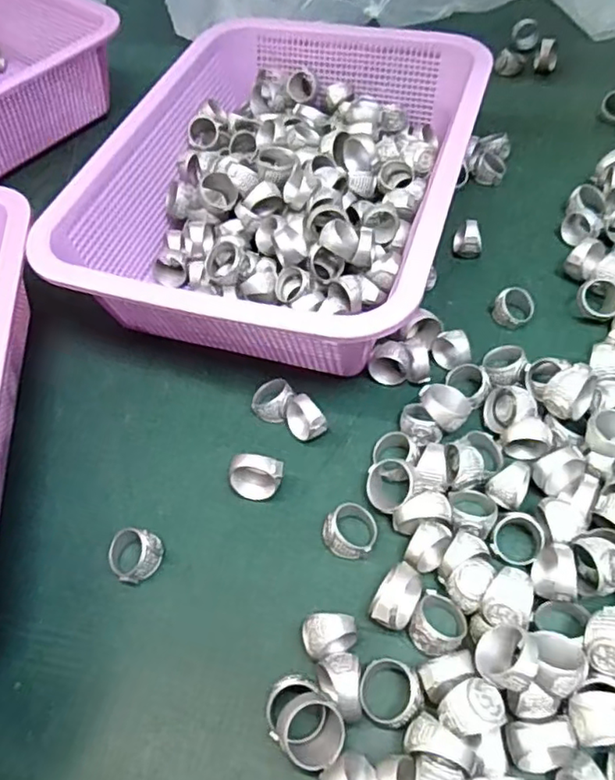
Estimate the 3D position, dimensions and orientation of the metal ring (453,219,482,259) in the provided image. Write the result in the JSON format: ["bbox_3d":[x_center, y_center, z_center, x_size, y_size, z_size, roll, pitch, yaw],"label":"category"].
[{"bbox_3d":[0.111,-0.103,0.426,0.018,0.024,0.018,-2,54,3],"label":"metal ring"}]

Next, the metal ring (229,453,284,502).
[{"bbox_3d":[-0.026,0.047,0.326,0.027,0.022,0.017,11,56,12],"label":"metal ring"}]

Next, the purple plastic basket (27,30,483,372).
[{"bbox_3d":[-0.010,-0.146,0.429,0.222,0.077,0.293,13,56,13],"label":"purple plastic basket"}]

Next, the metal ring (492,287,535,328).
[{"bbox_3d":[0.129,-0.051,0.389,0.022,0.019,0.019,22,59,19],"label":"metal ring"}]

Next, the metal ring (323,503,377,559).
[{"bbox_3d":[0.020,0.070,0.309,0.026,0.012,0.027,32,62,-6],"label":"metal ring"}]

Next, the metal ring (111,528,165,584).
[{"bbox_3d":[-0.087,0.082,0.310,0.024,0.016,0.024,-2,54,3],"label":"metal ring"}]

